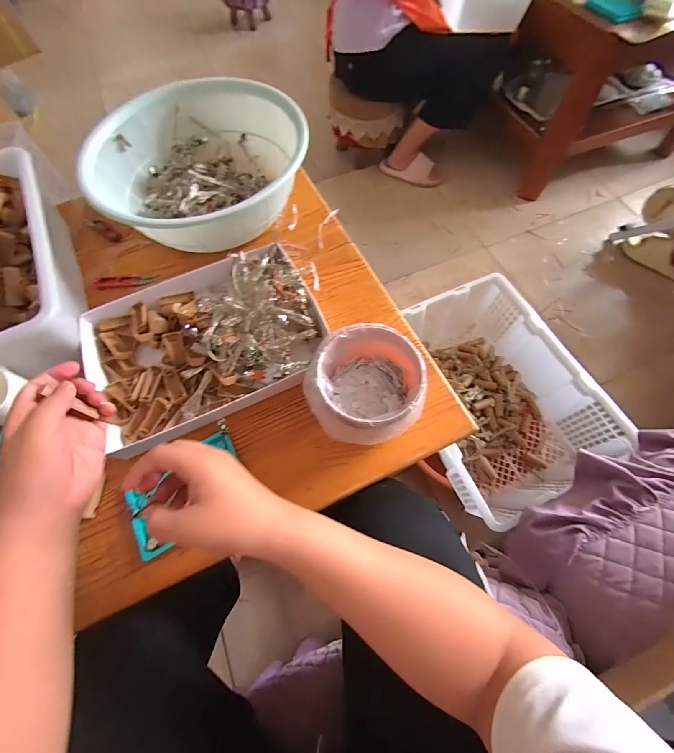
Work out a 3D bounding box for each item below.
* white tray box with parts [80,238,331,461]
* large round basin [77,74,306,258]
[{"bbox_3d":[-0.176,-0.056,0.445,0.301,0.059,0.218,-25,67,-9],"label":"white tray box with parts"},{"bbox_3d":[-0.207,-0.323,0.537,0.320,0.098,0.276,9,66,6],"label":"large round basin"}]

